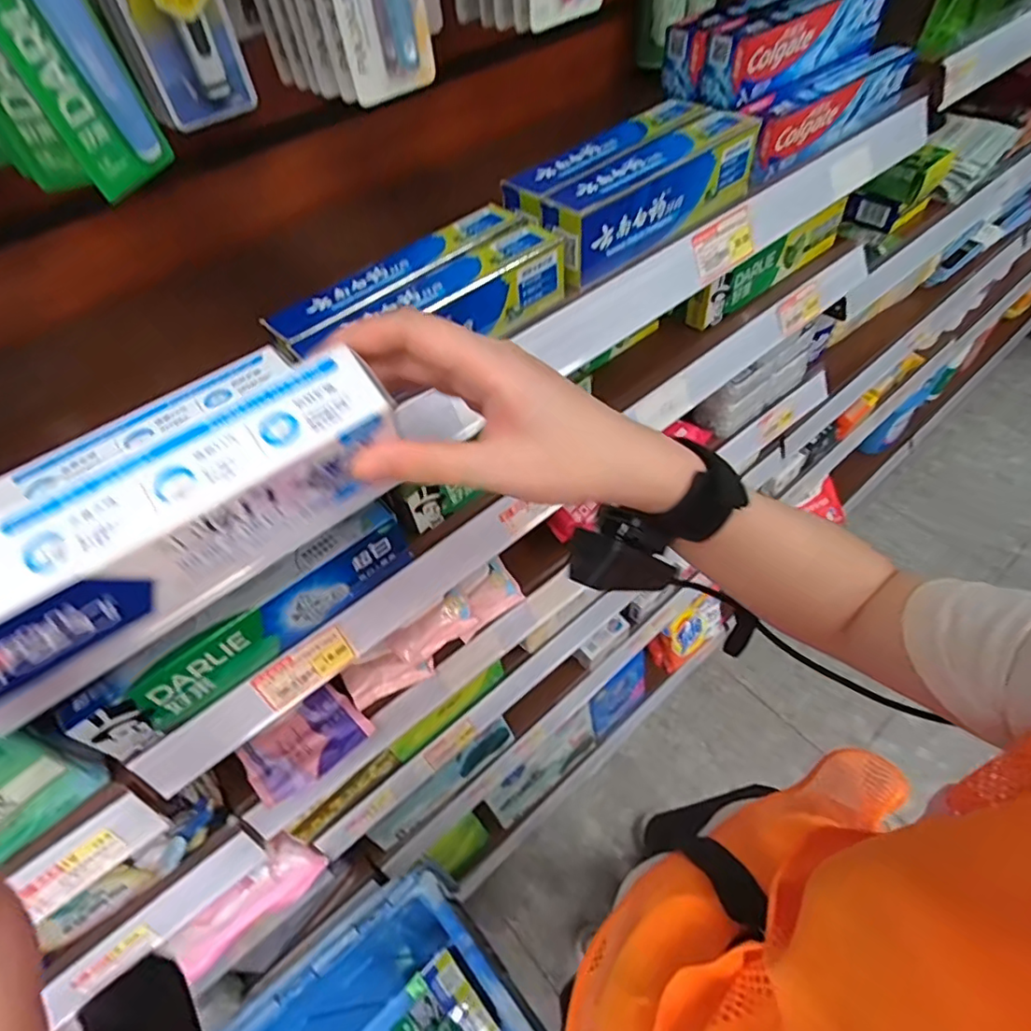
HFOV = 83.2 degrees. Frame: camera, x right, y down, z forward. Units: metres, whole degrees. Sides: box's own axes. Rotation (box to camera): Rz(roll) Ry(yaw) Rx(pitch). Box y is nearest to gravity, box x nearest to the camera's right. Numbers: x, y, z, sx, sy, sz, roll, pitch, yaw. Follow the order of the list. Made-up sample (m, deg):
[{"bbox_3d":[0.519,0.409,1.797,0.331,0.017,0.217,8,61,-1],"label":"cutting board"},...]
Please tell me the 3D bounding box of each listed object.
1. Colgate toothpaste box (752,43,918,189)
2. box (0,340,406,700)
[{"bbox_3d":[0.259,-0.343,0.490,0.184,0.054,0.039,-33,57,-18],"label":"Colgate toothpaste box"},{"bbox_3d":[-0.142,0.007,0.222,0.206,0.048,0.035,-33,57,-14],"label":"box"}]

